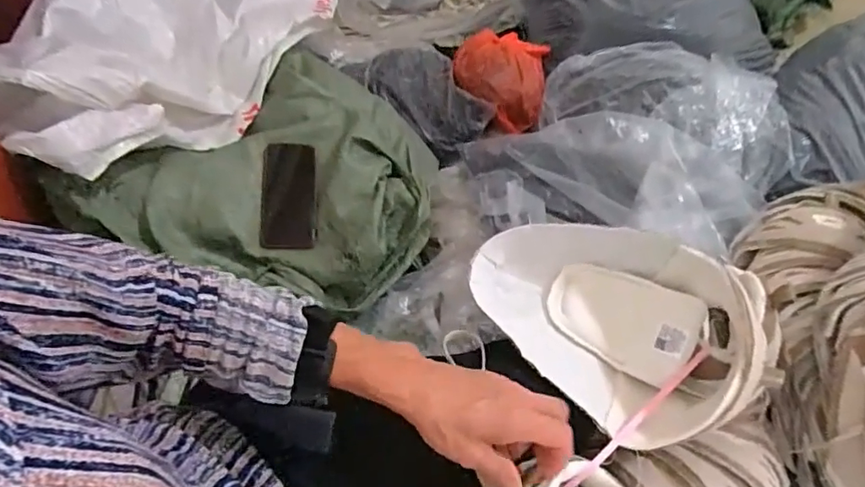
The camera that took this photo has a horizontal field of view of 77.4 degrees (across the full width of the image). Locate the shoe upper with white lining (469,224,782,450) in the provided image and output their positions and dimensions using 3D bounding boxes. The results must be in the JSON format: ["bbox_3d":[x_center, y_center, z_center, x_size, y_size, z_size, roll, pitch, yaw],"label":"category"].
[{"bbox_3d":[0.161,0.073,0.460,0.275,0.101,0.163,18,60,10],"label":"shoe upper with white lining"}]

